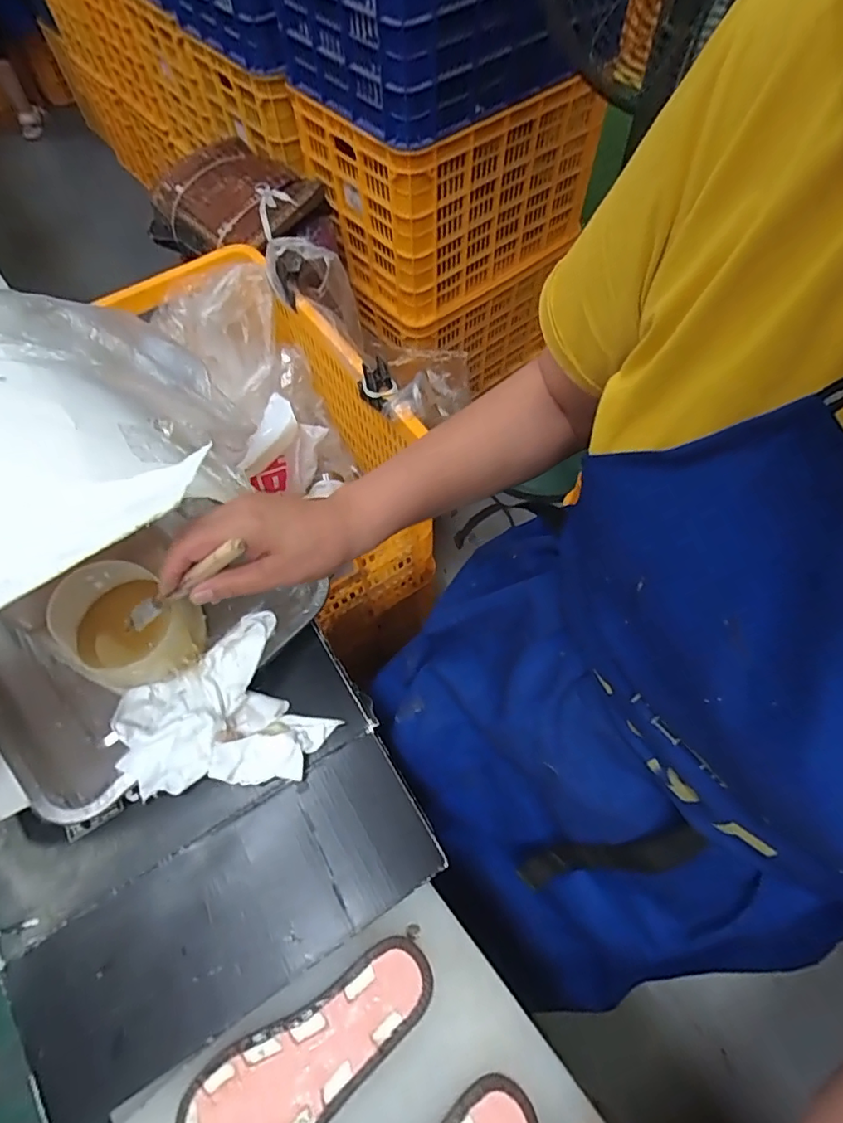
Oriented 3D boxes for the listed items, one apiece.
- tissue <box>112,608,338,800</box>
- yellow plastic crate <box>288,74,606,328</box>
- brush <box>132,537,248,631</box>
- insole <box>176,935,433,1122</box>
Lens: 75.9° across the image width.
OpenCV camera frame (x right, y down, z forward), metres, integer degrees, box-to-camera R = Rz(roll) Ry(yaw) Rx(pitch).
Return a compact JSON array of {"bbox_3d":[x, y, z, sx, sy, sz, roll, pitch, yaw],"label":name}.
[{"bbox_3d":[-0.162,0.130,0.434,0.155,0.053,0.123,-26,65,-12],"label":"tissue"},{"bbox_3d":[0.072,-0.914,1.278,0.579,0.370,0.372,-38,67,-16],"label":"yellow plastic crate"},{"bbox_3d":[-0.175,0.021,0.385,0.149,0.010,0.012,-27,56,34],"label":"brush"},{"bbox_3d":[-0.071,0.328,0.355,0.176,0.009,0.065,-27,65,-12],"label":"insole"}]

